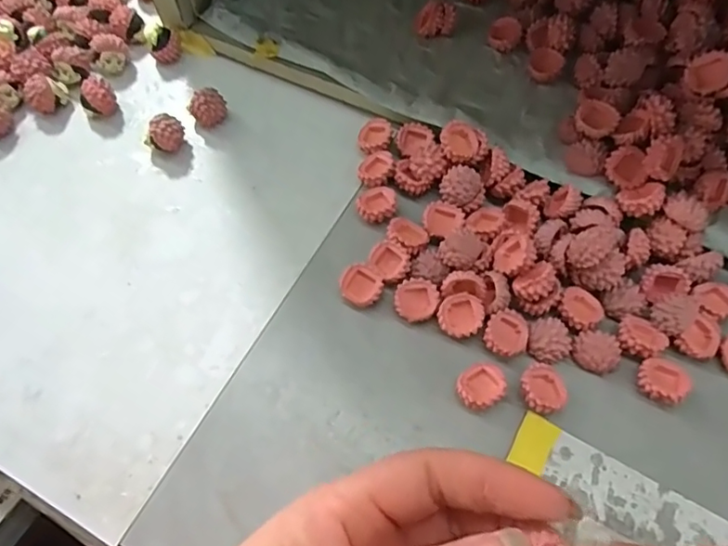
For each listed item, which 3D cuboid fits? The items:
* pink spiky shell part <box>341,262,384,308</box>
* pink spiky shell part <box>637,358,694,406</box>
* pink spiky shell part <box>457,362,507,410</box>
[{"bbox_3d":[-0.001,0.007,0.262,0.019,0.010,0.019,-1,66,3],"label":"pink spiky shell part"},{"bbox_3d":[0.128,0.046,0.239,0.020,0.009,0.019,-1,66,3],"label":"pink spiky shell part"},{"bbox_3d":[0.050,0.049,0.239,0.019,0.011,0.021,24,70,13],"label":"pink spiky shell part"}]

